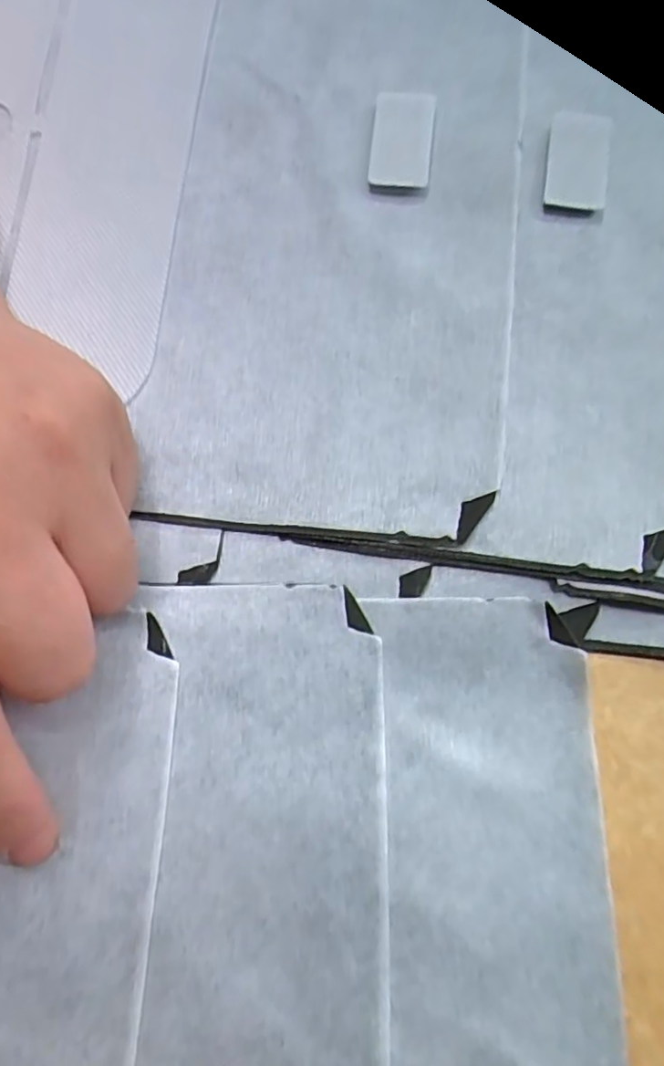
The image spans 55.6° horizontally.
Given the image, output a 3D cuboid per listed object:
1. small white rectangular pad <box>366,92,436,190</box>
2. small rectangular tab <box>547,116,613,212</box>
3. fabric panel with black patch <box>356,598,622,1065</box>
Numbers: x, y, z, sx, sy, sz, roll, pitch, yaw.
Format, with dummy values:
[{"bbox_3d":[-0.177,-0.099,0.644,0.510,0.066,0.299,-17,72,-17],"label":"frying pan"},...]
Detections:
[{"bbox_3d":[0.022,-0.124,0.198,0.019,0.004,0.034,7,75,-2],"label":"small white rectangular pad"},{"bbox_3d":[0.077,-0.117,0.196,0.018,0.004,0.035,9,73,3],"label":"small rectangular tab"},{"bbox_3d":[0.039,0.138,0.136,0.054,0.006,0.246,-1,72,0],"label":"fabric panel with black patch"}]

